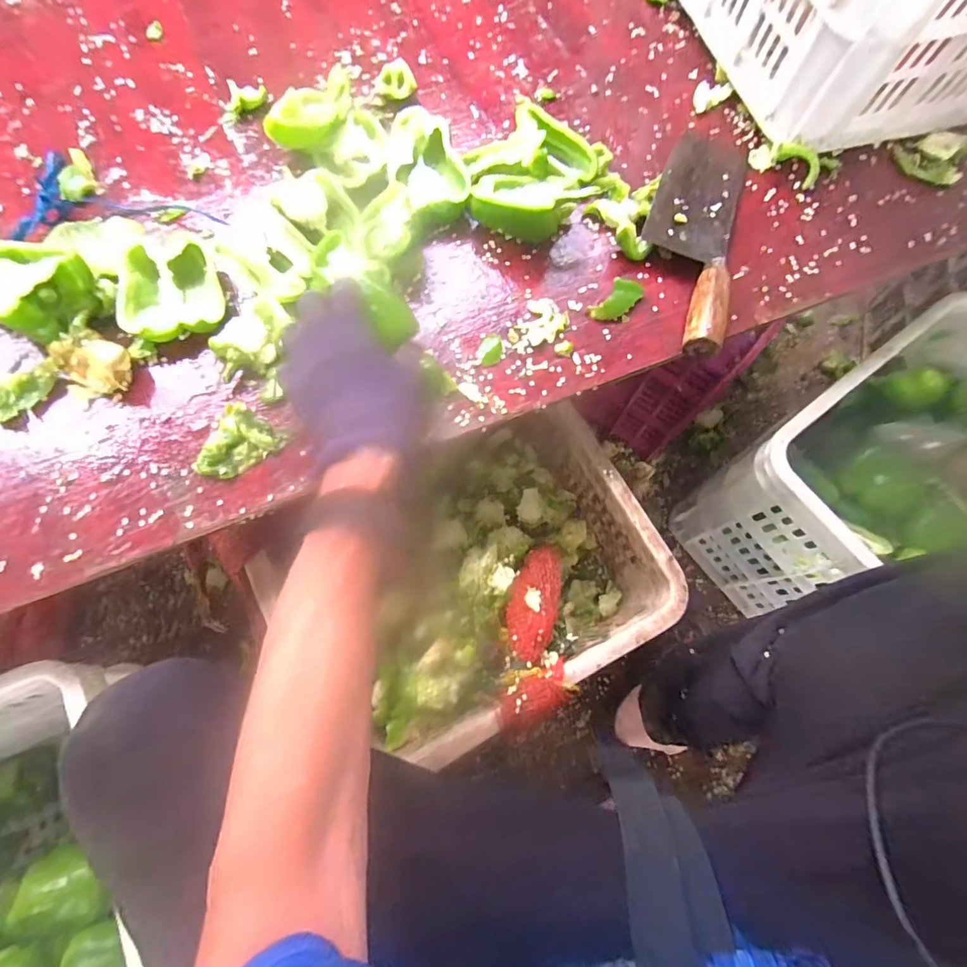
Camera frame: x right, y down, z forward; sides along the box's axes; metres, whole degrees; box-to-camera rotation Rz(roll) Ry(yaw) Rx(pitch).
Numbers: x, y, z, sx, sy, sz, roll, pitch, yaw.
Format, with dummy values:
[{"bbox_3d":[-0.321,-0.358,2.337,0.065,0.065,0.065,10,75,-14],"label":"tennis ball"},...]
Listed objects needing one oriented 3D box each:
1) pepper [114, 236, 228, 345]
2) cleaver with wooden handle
[{"bbox_3d":[-0.279,-0.172,0.417,0.079,0.033,0.084,-16,74,-4],"label":"pepper"},{"bbox_3d":[0.197,-0.240,0.437,0.081,0.028,0.268,14,74,5],"label":"cleaver with wooden handle"}]

